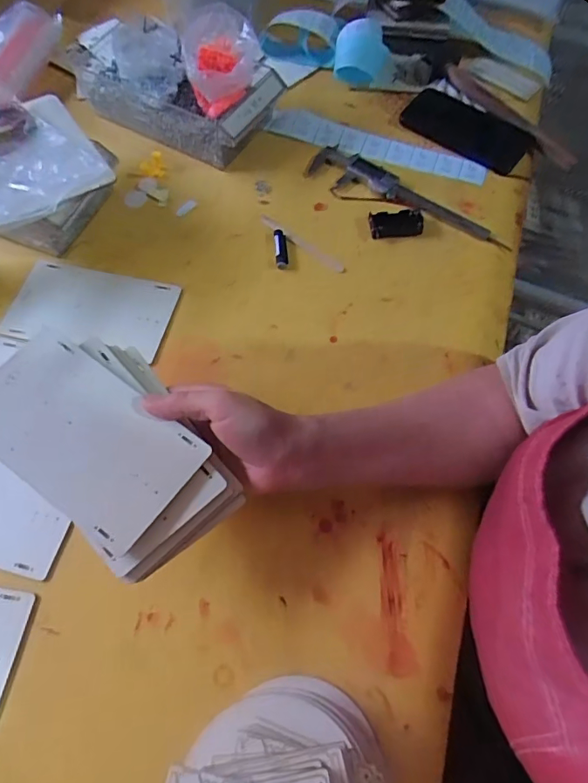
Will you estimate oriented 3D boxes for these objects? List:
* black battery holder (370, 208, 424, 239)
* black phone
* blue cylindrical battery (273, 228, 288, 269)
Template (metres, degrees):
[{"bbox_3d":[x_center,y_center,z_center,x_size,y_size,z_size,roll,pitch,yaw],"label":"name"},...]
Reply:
[{"bbox_3d":[0.119,-0.195,0.576,0.064,0.009,0.037,-7,64,-4],"label":"black battery holder"},{"bbox_3d":[0.222,-0.344,0.646,0.164,0.008,0.085,37,69,16],"label":"black phone"},{"bbox_3d":[-0.015,-0.162,0.561,0.013,0.011,0.054,-5,64,-3],"label":"blue cylindrical battery"}]

